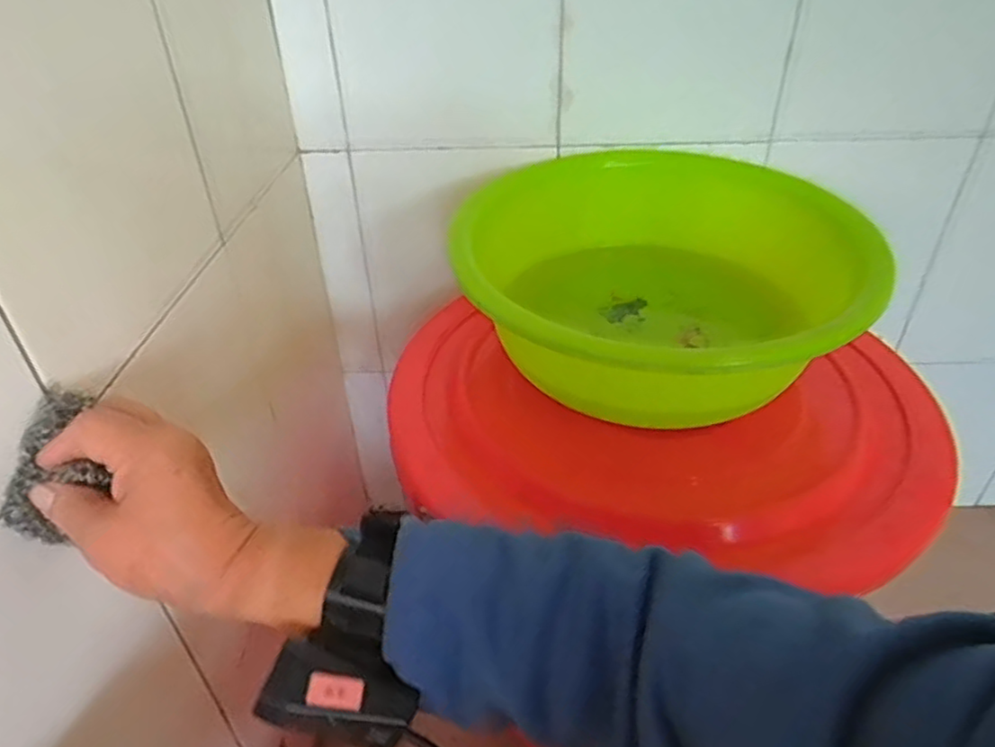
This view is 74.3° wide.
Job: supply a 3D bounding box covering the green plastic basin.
[{"bbox_3d":[0.176,-0.086,0.647,0.334,0.134,0.361,-1,36,0],"label":"green plastic basin"}]

